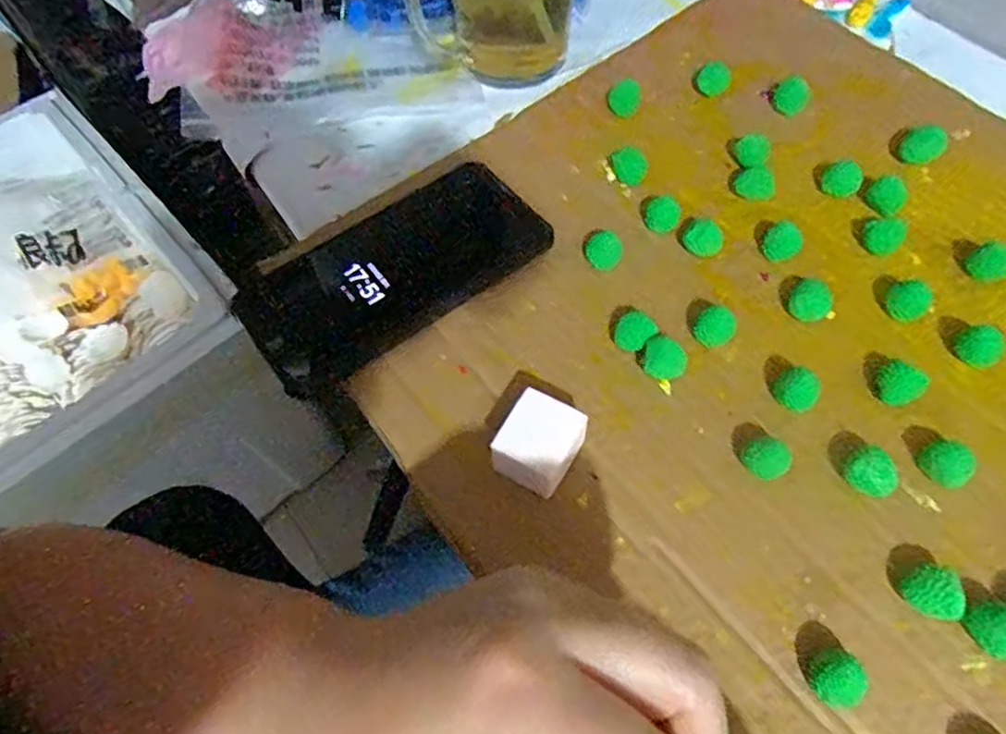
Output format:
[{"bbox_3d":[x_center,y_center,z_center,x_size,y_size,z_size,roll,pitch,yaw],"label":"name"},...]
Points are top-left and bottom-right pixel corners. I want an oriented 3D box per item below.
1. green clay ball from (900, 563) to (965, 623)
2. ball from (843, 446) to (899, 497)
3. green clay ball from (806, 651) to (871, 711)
[{"bbox_3d":[0.166,0.089,0.251,0.019,0.017,0.020,-1,61,3],"label":"green clay ball"},{"bbox_3d":[0.157,0.047,0.275,0.017,0.017,0.019,-34,65,-14],"label":"ball"},{"bbox_3d":[0.123,0.116,0.239,0.017,0.017,0.019,-3,61,2],"label":"green clay ball"}]

